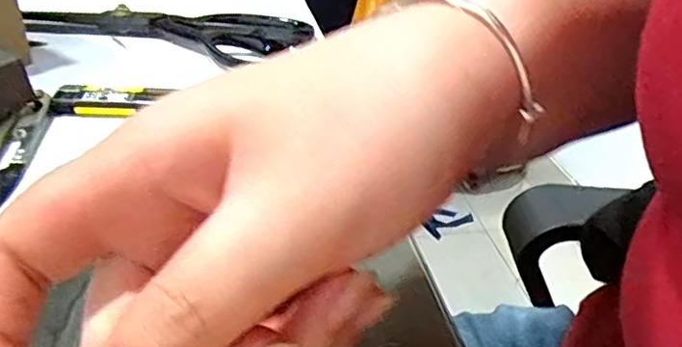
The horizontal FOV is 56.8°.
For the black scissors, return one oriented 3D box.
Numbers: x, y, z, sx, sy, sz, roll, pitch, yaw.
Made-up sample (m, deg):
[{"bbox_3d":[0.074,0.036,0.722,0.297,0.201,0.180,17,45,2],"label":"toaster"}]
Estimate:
[{"bbox_3d":[-0.118,-0.101,0.439,0.187,0.021,0.056,9,33,10],"label":"black scissors"}]

